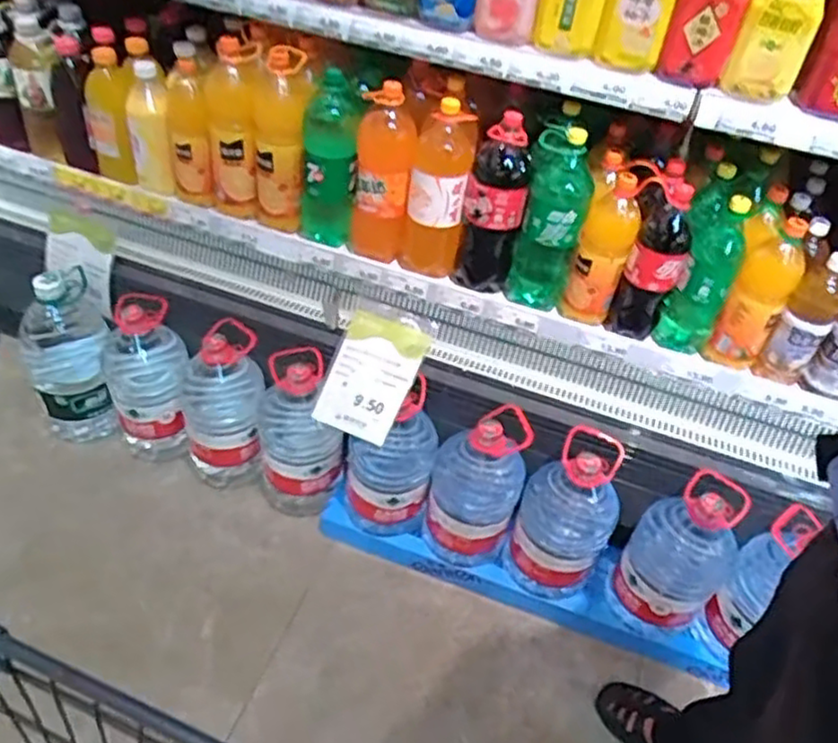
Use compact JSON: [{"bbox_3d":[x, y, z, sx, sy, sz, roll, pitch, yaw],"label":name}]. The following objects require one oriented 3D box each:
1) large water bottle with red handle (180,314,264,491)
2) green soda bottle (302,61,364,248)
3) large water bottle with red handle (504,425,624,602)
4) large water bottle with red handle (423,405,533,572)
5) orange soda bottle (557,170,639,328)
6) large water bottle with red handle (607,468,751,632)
[{"bbox_3d":[-0.384,0.063,1.410,0.157,0.351,0.169,-8,45,-15],"label":"large water bottle with red handle"},{"bbox_3d":[-0.162,-0.369,1.318,0.104,0.315,0.101,0,44,-8],"label":"green soda bottle"},{"bbox_3d":[0.246,0.256,1.233,0.156,0.317,0.136,20,45,14],"label":"large water bottle with red handle"},{"bbox_3d":[0.097,0.212,1.275,0.154,0.310,0.138,13,44,7],"label":"large water bottle with red handle"},{"bbox_3d":[0.315,-0.213,1.242,0.097,0.258,0.107,20,45,14],"label":"orange soda bottle"},{"bbox_3d":[0.423,0.311,1.200,0.151,0.329,0.147,4,43,-3],"label":"large water bottle with red handle"}]

